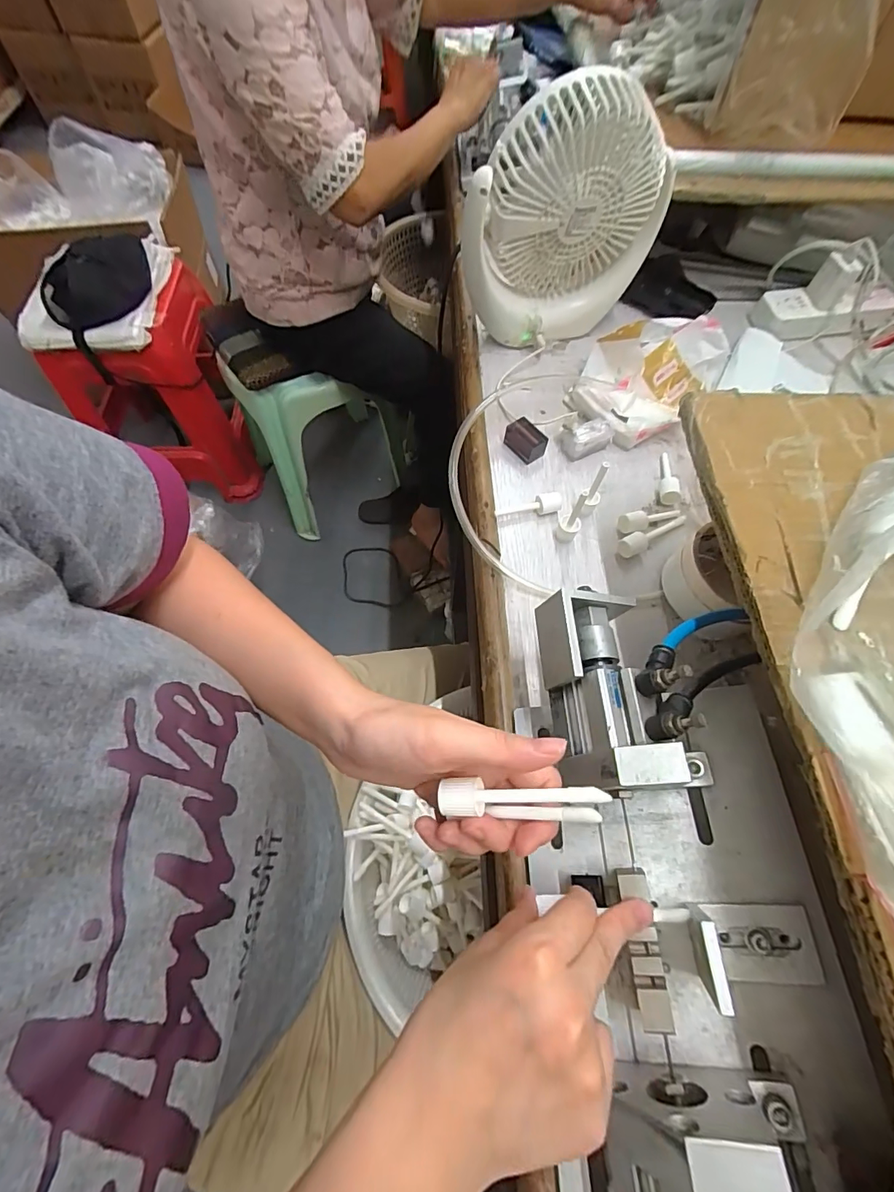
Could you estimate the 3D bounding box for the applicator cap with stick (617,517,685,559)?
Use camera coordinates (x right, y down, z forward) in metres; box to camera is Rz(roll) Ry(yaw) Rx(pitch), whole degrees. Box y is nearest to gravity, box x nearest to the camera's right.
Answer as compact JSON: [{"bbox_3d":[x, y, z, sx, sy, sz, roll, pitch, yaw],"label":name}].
[{"bbox_3d":[0.191,-0.058,0.435,0.080,0.017,0.017,-30,69,-14],"label":"applicator cap with stick"}]

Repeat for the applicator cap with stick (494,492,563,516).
[{"bbox_3d":[0.076,-0.084,0.446,0.064,0.016,0.016,-5,65,-4],"label":"applicator cap with stick"}]

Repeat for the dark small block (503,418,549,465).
[{"bbox_3d":[0.079,-0.157,0.479,0.026,0.026,0.042,-36,70,-16],"label":"dark small block"}]

